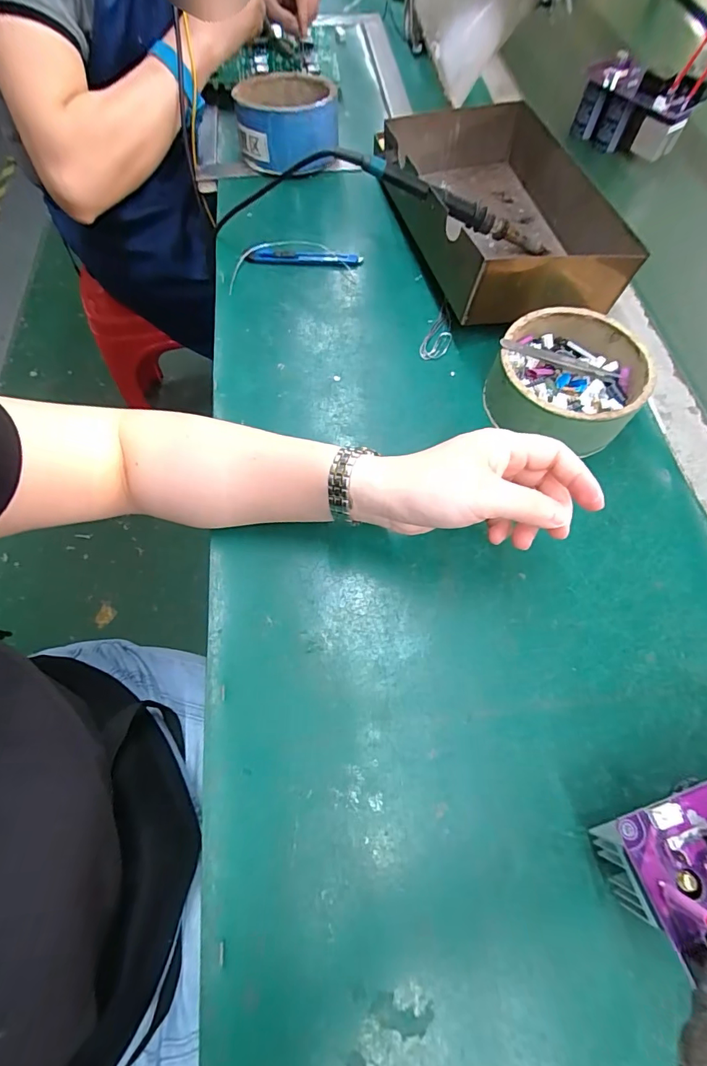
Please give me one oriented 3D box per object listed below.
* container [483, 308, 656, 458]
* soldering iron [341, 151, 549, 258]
[{"bbox_3d":[0.178,-0.128,0.374,0.121,0.051,0.122,6,66,4],"label":"container"},{"bbox_3d":[0.093,-0.321,0.426,0.220,0.020,0.034,13,65,-16],"label":"soldering iron"}]

